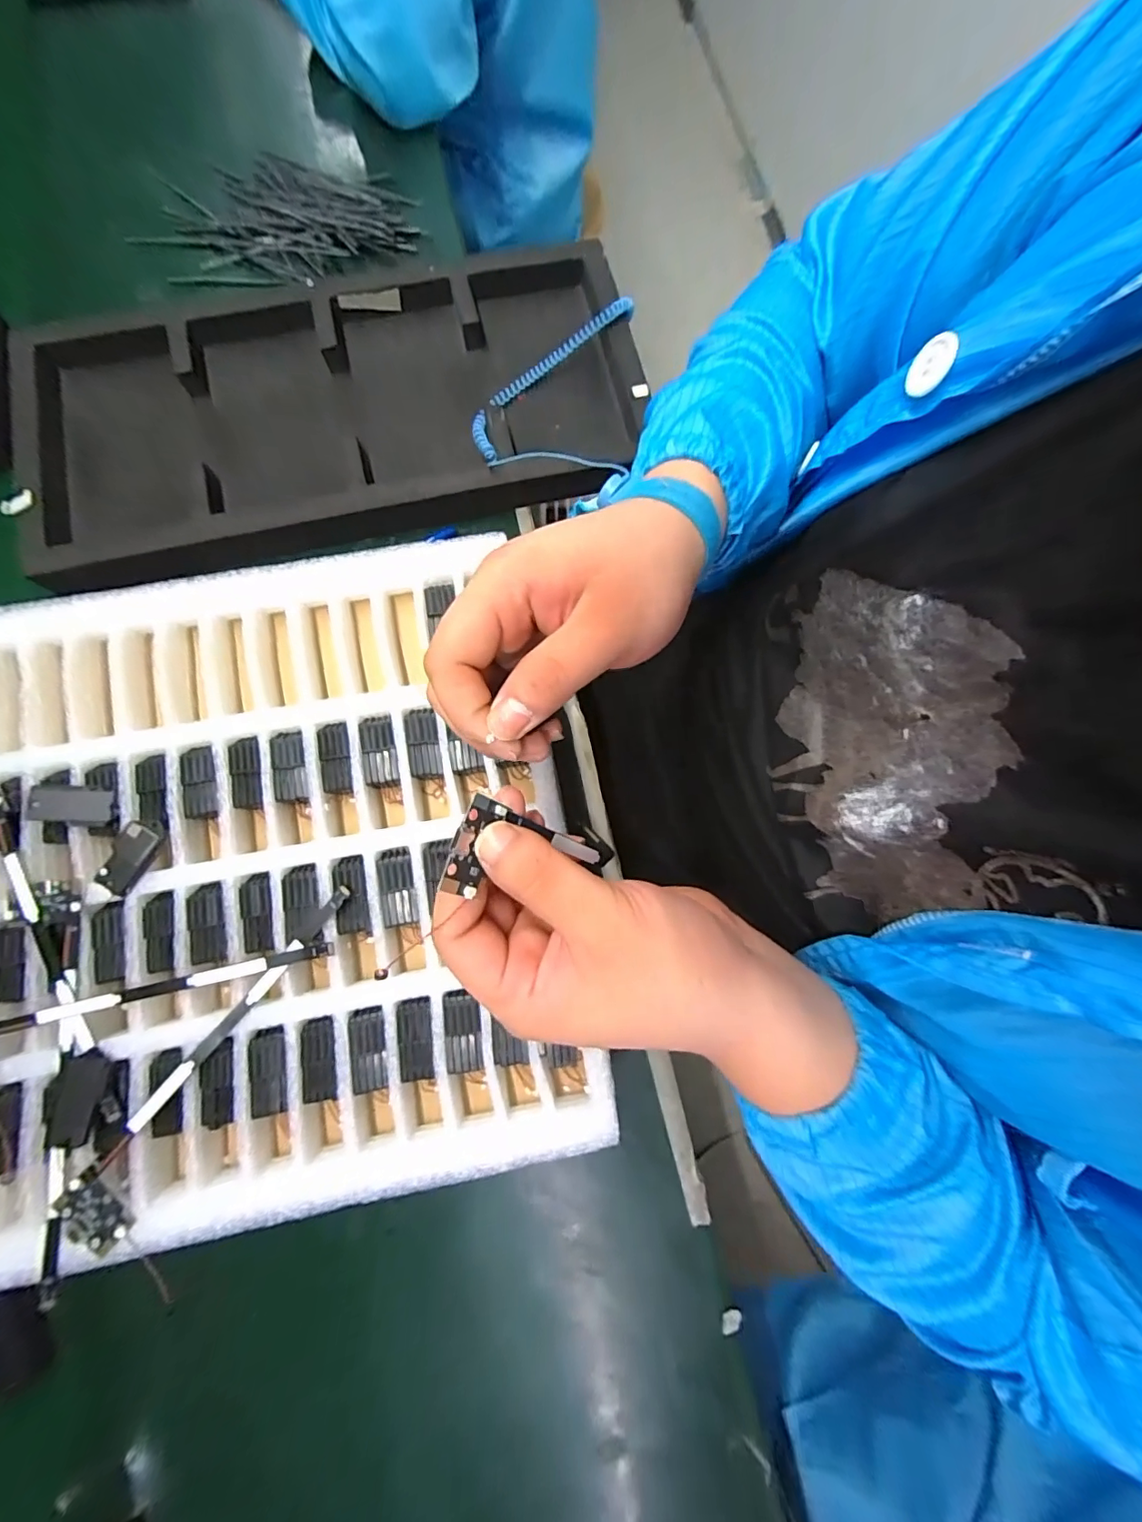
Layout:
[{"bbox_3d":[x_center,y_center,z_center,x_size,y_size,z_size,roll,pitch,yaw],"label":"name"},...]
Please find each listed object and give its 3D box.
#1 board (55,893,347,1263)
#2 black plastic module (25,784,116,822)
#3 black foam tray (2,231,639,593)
[{"bbox_3d":[-0.174,0.147,0.254,0.032,0.008,0.192,37,82,7],"label":"board"},{"bbox_3d":[-0.266,0.023,0.270,0.037,0.004,0.019,5,75,-16],"label":"black plastic module"},{"bbox_3d":[-0.174,-0.288,0.392,0.459,0.047,0.236,-12,79,-1],"label":"black foam tray"}]

